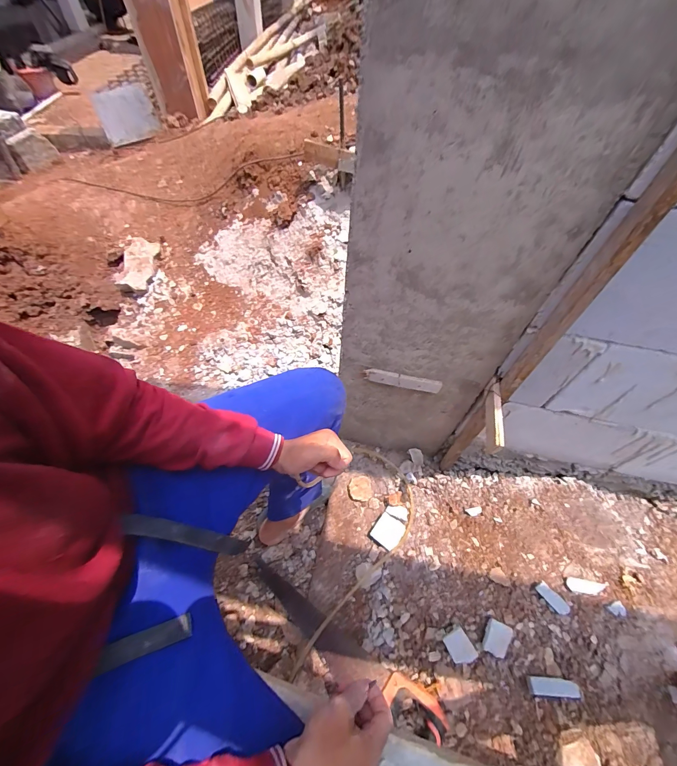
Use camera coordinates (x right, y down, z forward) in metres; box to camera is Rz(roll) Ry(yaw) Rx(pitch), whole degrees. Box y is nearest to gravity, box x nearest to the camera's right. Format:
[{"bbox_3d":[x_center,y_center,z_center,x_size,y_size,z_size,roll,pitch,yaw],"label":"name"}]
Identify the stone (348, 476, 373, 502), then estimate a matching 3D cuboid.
[{"bbox_3d":[0.062,0.299,0.924,0.067,0.025,0.063,1,55,-1],"label":"stone"}]

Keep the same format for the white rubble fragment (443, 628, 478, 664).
[{"bbox_3d":[0.255,0.554,0.684,0.051,0.026,0.058,-26,60,-19],"label":"white rubble fragment"}]

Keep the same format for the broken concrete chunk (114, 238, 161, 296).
[{"bbox_3d":[-0.762,-0.441,1.249,0.130,0.047,0.230,11,77,-9],"label":"broken concrete chunk"}]

